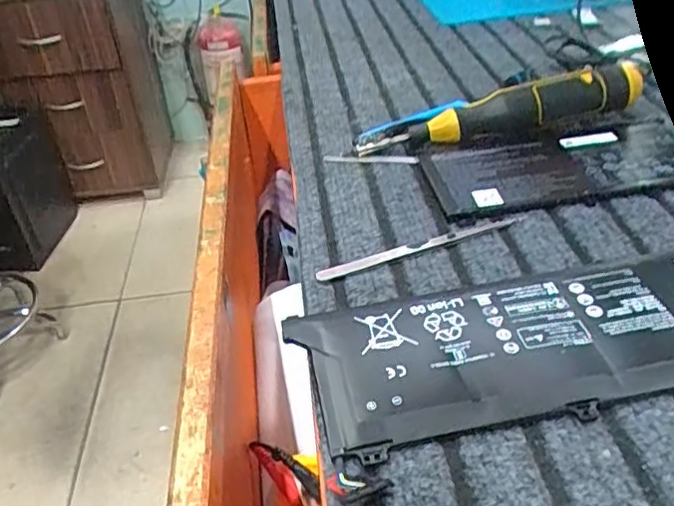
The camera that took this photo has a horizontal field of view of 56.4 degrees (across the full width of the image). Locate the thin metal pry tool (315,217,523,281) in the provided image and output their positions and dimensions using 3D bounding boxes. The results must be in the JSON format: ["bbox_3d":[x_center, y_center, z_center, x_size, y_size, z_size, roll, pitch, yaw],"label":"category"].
[{"bbox_3d":[0.051,-0.005,0.384,0.134,0.004,0.010,-17,38,-14],"label":"thin metal pry tool"}]

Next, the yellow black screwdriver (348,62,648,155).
[{"bbox_3d":[0.121,-0.105,0.471,0.211,0.042,0.033,-11,37,-5],"label":"yellow black screwdriver"}]

